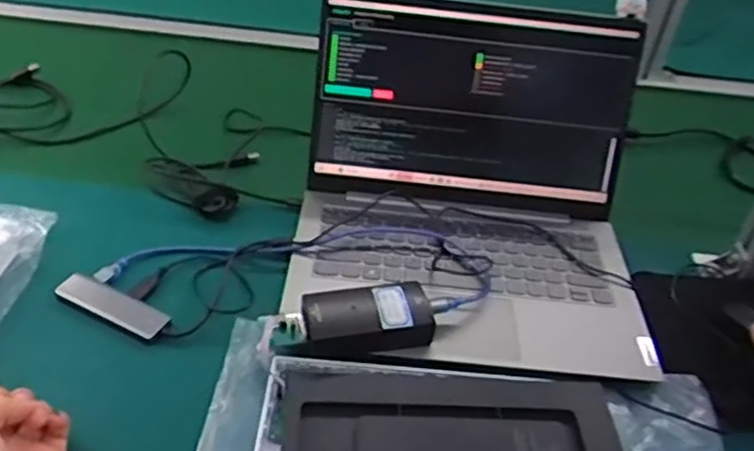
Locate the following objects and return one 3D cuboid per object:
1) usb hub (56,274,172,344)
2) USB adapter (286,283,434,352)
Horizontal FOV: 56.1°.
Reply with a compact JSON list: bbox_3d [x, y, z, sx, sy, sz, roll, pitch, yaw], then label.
[{"bbox_3d":[-0.223,0.068,0.596,0.107,0.014,0.032,22,42,17],"label":"usb hub"},{"bbox_3d":[-0.014,0.073,0.573,0.111,0.031,0.056,-3,41,-13],"label":"USB adapter"}]

